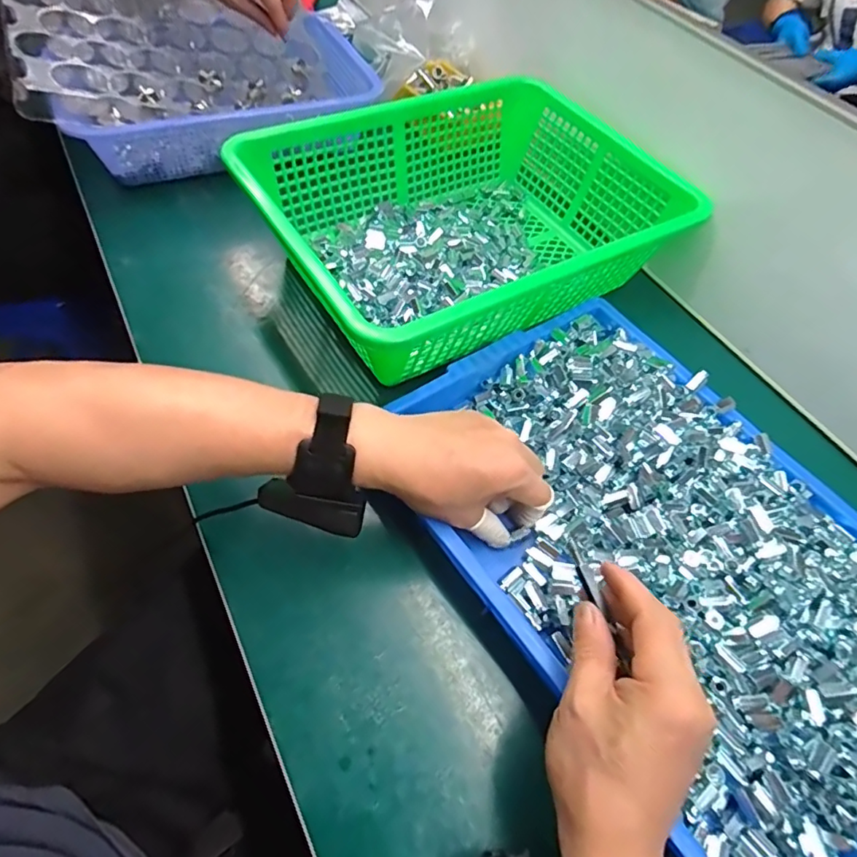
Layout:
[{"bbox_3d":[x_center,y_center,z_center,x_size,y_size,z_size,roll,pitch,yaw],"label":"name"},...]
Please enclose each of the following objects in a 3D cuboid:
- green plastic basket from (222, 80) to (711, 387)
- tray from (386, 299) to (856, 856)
[{"bbox_3d":[0.038,-0.212,0.559,0.382,0.128,0.298,-25,62,-20],"label":"green plastic basket"},{"bbox_3d":[0.180,0.086,0.407,0.284,0.042,0.419,-30,65,-20],"label":"tray"}]

